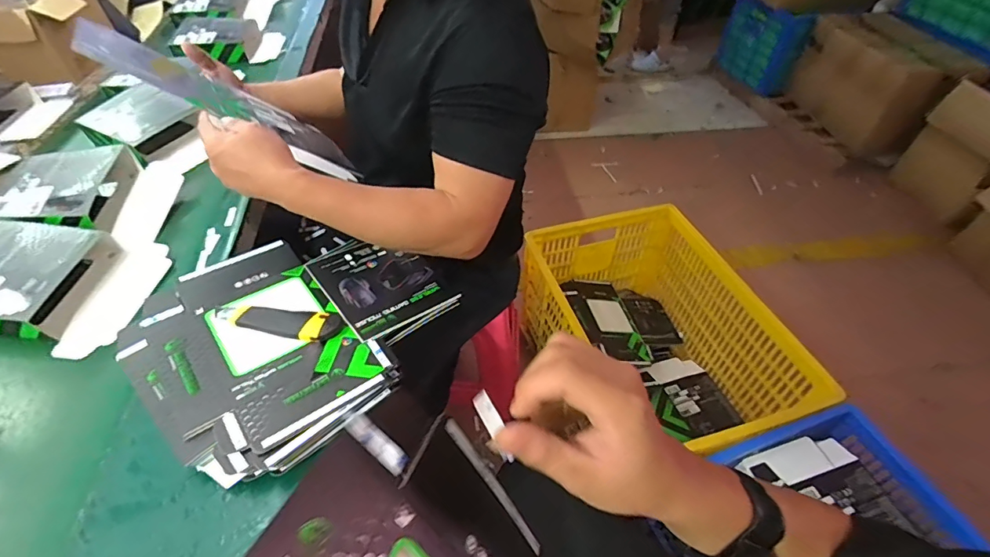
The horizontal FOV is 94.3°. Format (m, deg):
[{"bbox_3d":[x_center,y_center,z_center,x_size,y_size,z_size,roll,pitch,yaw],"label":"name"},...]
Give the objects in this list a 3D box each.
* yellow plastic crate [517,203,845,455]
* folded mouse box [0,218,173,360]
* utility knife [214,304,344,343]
[{"bbox_3d":[0.402,0.161,1.244,0.486,0.339,0.686,-14,50,-13],"label":"yellow plastic crate"},{"bbox_3d":[-0.635,-0.005,0.653,0.266,0.067,0.198,8,49,6],"label":"folded mouse box"},{"bbox_3d":[-0.285,0.053,0.599,0.160,0.020,0.046,8,49,6],"label":"utility knife"}]

